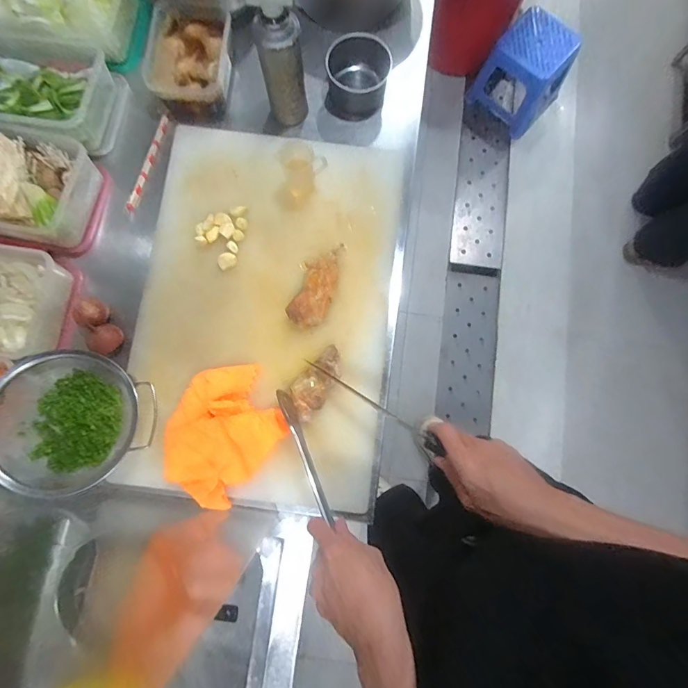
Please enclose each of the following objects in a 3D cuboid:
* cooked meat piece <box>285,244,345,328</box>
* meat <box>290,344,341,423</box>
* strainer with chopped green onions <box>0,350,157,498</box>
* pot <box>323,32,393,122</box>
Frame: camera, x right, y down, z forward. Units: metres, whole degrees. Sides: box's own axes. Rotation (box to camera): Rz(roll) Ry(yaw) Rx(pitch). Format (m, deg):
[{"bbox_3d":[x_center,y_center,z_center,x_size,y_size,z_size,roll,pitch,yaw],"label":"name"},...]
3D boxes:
[{"bbox_3d":[-0.044,-0.095,0.640,0.061,0.025,0.138,14,80,3],"label":"cooked meat piece"},{"bbox_3d":[-0.041,0.058,0.606,0.055,0.035,0.113,39,83,7],"label":"meat"},{"bbox_3d":[-0.378,0.108,0.567,0.208,0.069,0.190,0,80,1],"label":"strainer with chopped green onions"},{"bbox_3d":[0.022,-0.463,0.707,0.109,0.066,0.111,0,80,1],"label":"pot"}]

